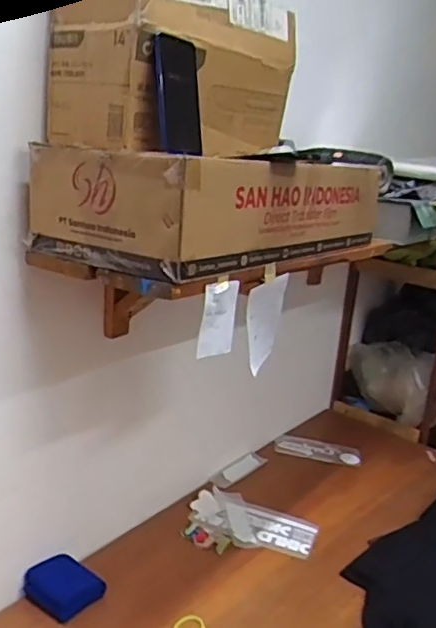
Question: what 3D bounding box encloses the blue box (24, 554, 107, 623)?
[{"bbox_3d":[-0.280,0.492,1.121,0.136,0.037,0.119,17,20,30],"label":"blue box"}]

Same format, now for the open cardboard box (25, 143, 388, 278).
[{"bbox_3d":[0.021,-0.192,1.020,0.277,0.146,0.570,19,21,35],"label":"open cardboard box"}]

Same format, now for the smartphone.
[{"bbox_3d":[-0.048,-0.288,0.811,0.067,0.149,0.011,-14,15,-35],"label":"smartphone"}]

